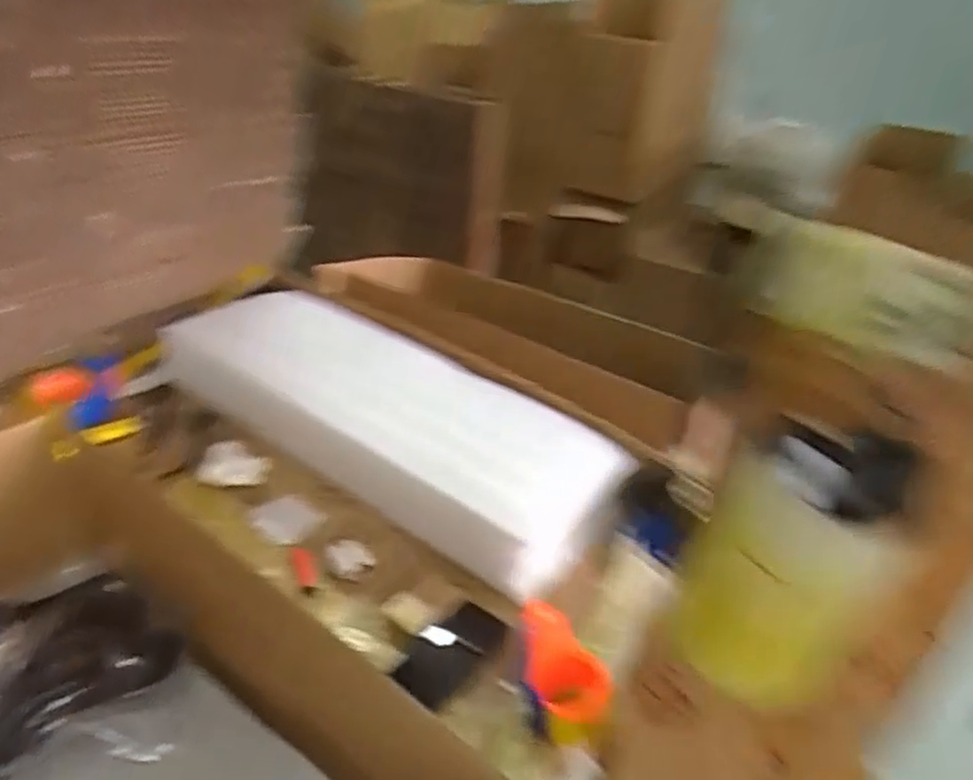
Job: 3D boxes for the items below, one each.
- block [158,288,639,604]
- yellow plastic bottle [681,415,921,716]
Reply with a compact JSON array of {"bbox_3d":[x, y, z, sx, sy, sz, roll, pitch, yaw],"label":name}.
[{"bbox_3d":[-0.170,0.035,1.136,0.770,0.115,0.270,25,38,29],"label":"block"},{"bbox_3d":[0.166,0.096,0.381,0.087,0.160,0.072,22,36,25],"label":"yellow plastic bottle"}]

